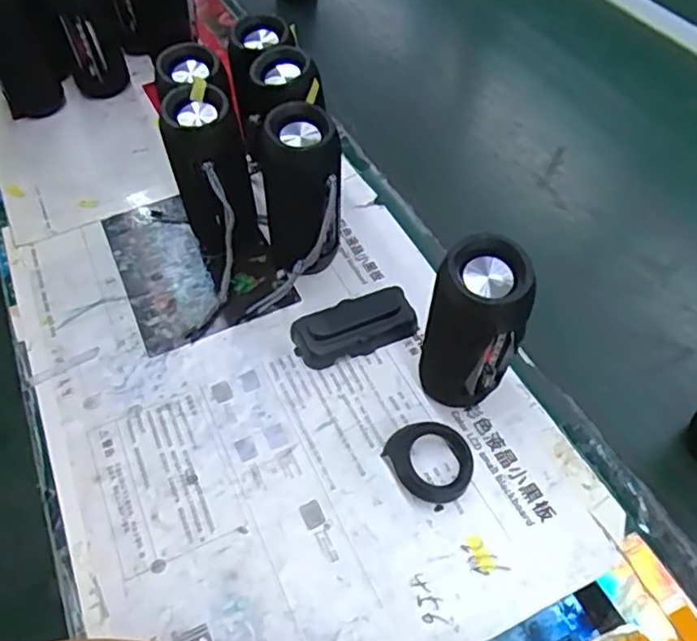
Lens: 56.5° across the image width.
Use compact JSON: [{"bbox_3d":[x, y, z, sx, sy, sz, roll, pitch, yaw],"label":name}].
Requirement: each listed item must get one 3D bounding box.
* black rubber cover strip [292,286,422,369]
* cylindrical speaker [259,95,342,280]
[{"bbox_3d":[0.004,0.005,0.568,0.104,0.026,0.050,-20,52,-13],"label":"black rubber cover strip"},{"bbox_3d":[-0.040,-0.108,0.573,0.066,0.153,0.071,-8,50,-4],"label":"cylindrical speaker"}]

